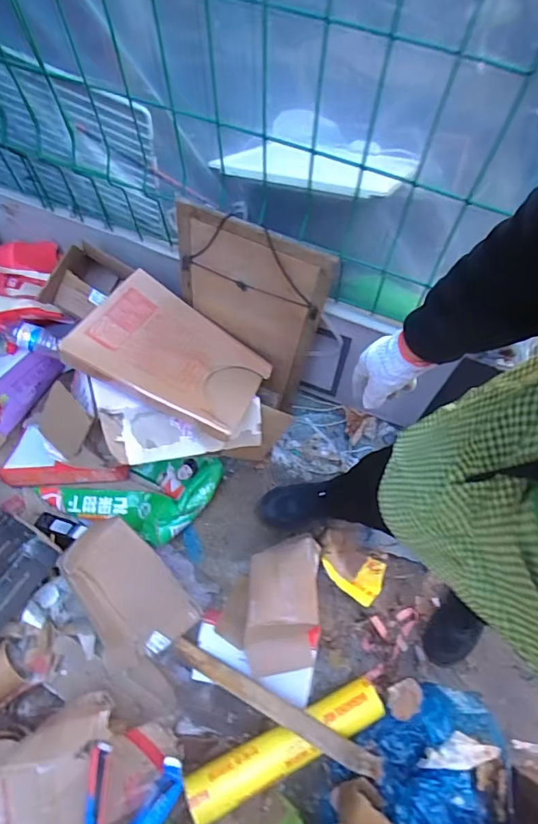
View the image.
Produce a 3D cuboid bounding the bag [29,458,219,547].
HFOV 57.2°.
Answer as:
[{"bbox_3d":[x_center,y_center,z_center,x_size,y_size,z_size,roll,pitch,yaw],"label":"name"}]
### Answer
[{"bbox_3d":[-0.343,0.230,1.235,0.462,0.065,0.208,-7,66,-2],"label":"bag"}]

